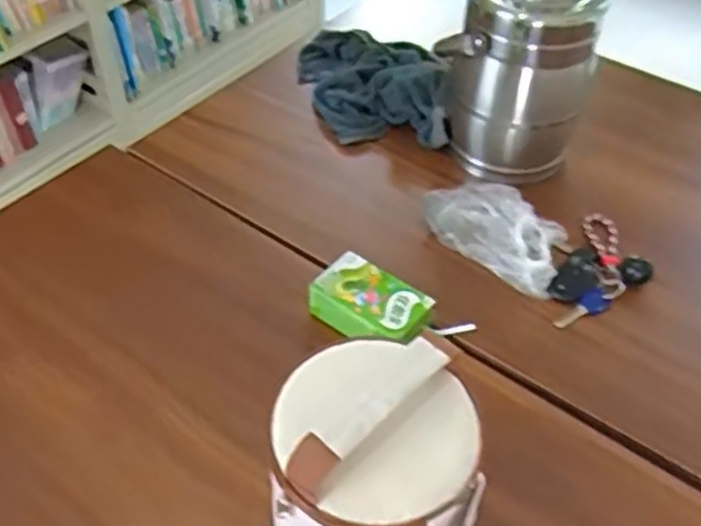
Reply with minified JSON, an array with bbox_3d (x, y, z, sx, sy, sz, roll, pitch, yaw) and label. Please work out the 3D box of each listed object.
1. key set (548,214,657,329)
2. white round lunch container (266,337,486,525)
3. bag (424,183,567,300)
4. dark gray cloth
[{"bbox_3d":[0.262,0.007,0.779,0.092,0.028,0.174,30,50,25],"label":"key set"},{"bbox_3d":[0.012,0.161,0.507,0.126,0.205,0.125,1,47,-1],"label":"white round lunch container"},{"bbox_3d":[0.159,-0.040,0.803,0.173,0.039,0.099,33,54,26],"label":"bag"},{"bbox_3d":[0.024,-0.244,0.978,0.185,0.069,0.227,0,47,-2],"label":"dark gray cloth"}]

